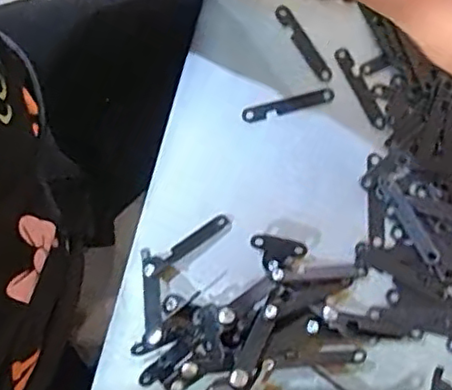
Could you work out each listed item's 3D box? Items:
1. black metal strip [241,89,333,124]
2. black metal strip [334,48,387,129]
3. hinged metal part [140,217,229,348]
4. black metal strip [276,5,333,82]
[{"bbox_3d":[0.035,-0.050,0.350,0.051,0.004,0.009,-14,77,-5],"label":"black metal strip"},{"bbox_3d":[0.076,-0.060,0.354,0.008,0.004,0.051,-25,78,-7],"label":"black metal strip"},{"bbox_3d":[-0.030,0.037,0.324,0.031,0.007,0.073,29,68,7],"label":"hinged metal part"},{"bbox_3d":[0.044,-0.086,0.359,0.010,0.004,0.051,-32,79,-8],"label":"black metal strip"}]

